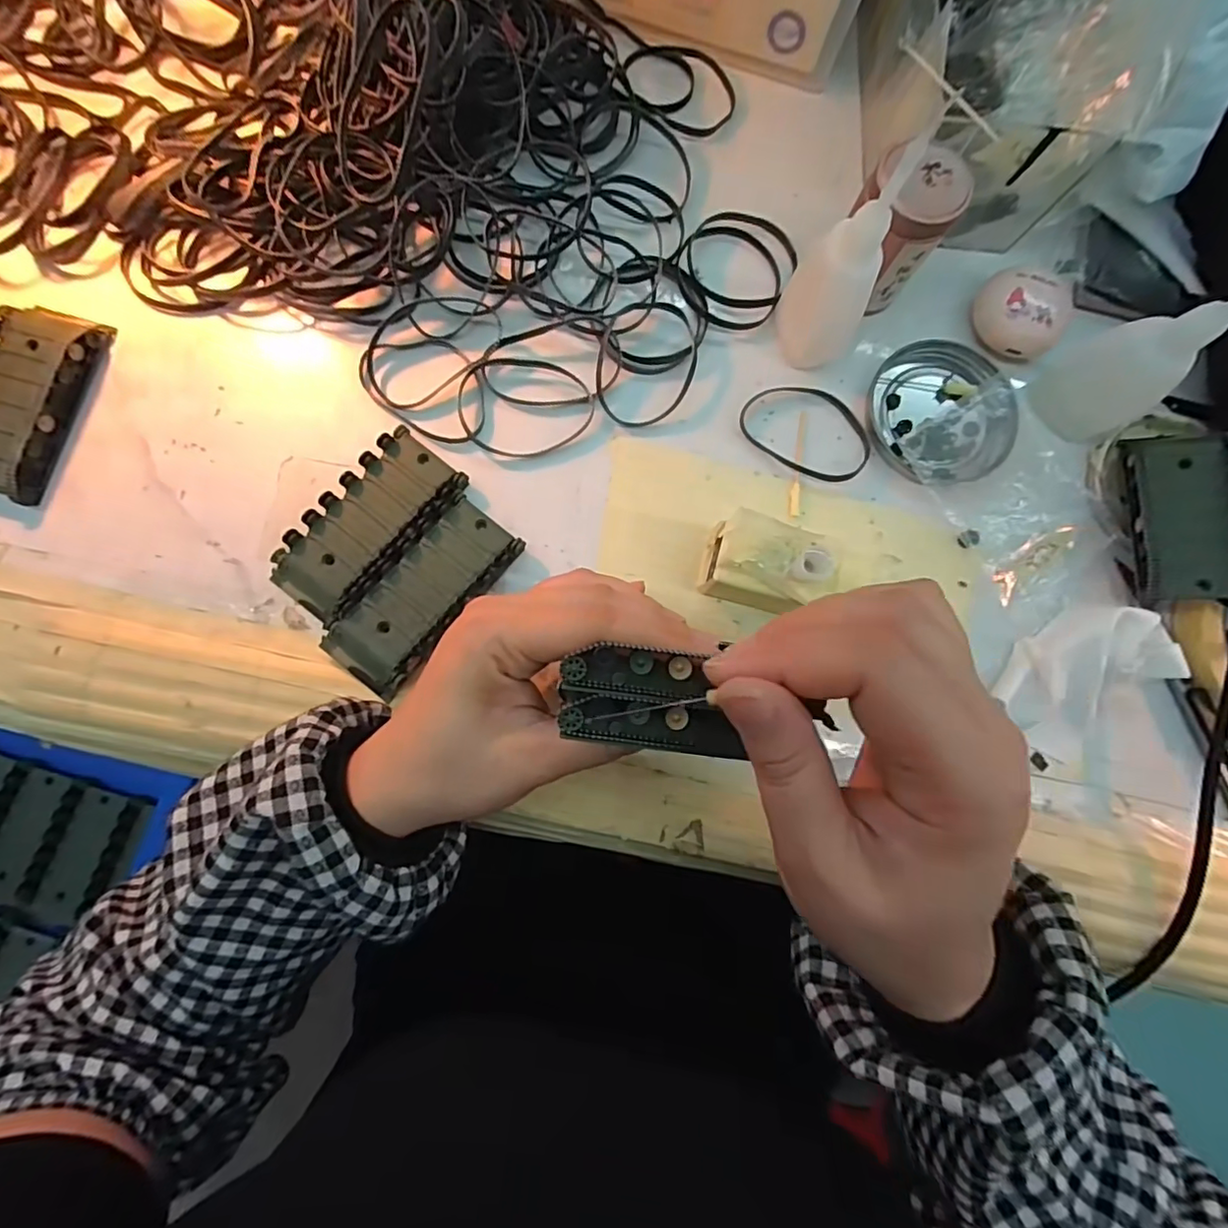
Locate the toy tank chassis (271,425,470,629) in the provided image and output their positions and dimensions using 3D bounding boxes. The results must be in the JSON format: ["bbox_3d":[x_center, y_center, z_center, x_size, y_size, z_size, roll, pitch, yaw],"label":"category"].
[{"bbox_3d":[-0.118,-0.042,0.275,0.046,0.021,0.096,37,83,2],"label":"toy tank chassis"}]

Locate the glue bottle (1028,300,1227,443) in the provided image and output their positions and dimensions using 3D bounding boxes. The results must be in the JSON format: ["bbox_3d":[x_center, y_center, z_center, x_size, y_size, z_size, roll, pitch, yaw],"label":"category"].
[{"bbox_3d":[0.251,-0.121,0.260,0.033,0.102,0.045,-17,84,-5],"label":"glue bottle"}]

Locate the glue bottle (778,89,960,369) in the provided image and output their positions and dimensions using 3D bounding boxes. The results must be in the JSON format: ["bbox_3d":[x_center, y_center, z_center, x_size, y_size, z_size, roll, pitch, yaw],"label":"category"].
[{"bbox_3d":[0.105,-0.155,0.263,0.032,0.102,0.032,8,83,-2],"label":"glue bottle"}]

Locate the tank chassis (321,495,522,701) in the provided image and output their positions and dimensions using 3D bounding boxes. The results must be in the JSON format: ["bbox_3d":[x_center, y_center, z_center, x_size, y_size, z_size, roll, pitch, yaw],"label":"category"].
[{"bbox_3d":[-0.090,-0.009,0.272,0.041,0.020,0.096,41,83,2],"label":"tank chassis"}]

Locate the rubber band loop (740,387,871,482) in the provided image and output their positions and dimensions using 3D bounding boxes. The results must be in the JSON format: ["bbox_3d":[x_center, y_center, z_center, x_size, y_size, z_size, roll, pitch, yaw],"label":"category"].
[{"bbox_3d":[0.103,-0.099,0.304,0.070,0.004,0.049,30,82,1],"label":"rubber band loop"}]

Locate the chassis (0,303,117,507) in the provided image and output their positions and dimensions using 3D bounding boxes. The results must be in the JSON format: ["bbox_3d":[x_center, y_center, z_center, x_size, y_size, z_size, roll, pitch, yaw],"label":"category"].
[{"bbox_3d":[-0.287,-0.105,0.276,0.044,0.020,0.095,15,83,-1],"label":"chassis"}]

